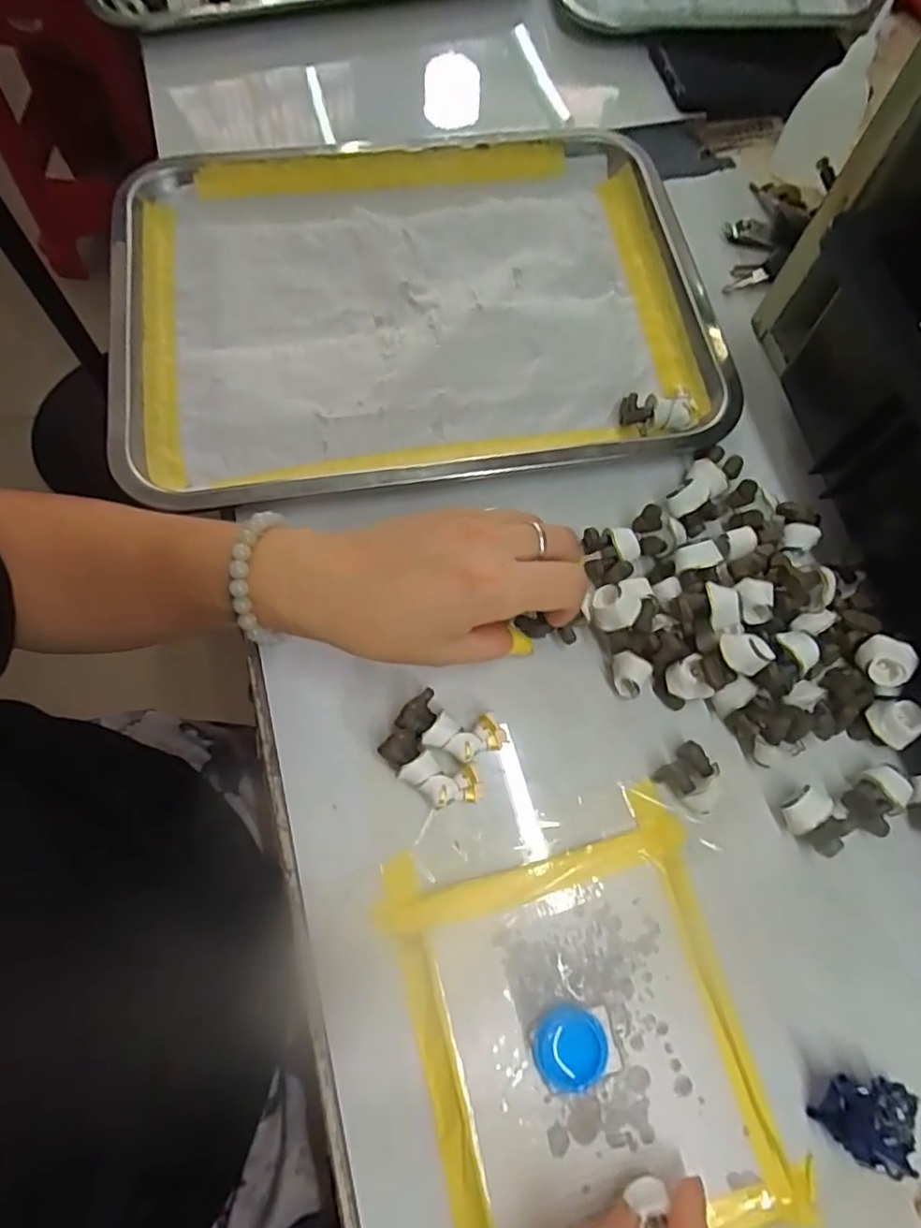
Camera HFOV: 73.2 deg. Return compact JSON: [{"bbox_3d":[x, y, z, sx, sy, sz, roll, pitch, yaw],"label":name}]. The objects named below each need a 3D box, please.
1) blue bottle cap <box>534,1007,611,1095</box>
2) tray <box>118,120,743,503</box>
[{"bbox_3d":[0.046,0.179,0.255,0.029,0.006,0.028,1,70,-2],"label":"blue bottle cap"},{"bbox_3d":[-0.028,-0.192,0.379,0.347,0.022,0.260,-9,70,-5],"label":"tray"}]

